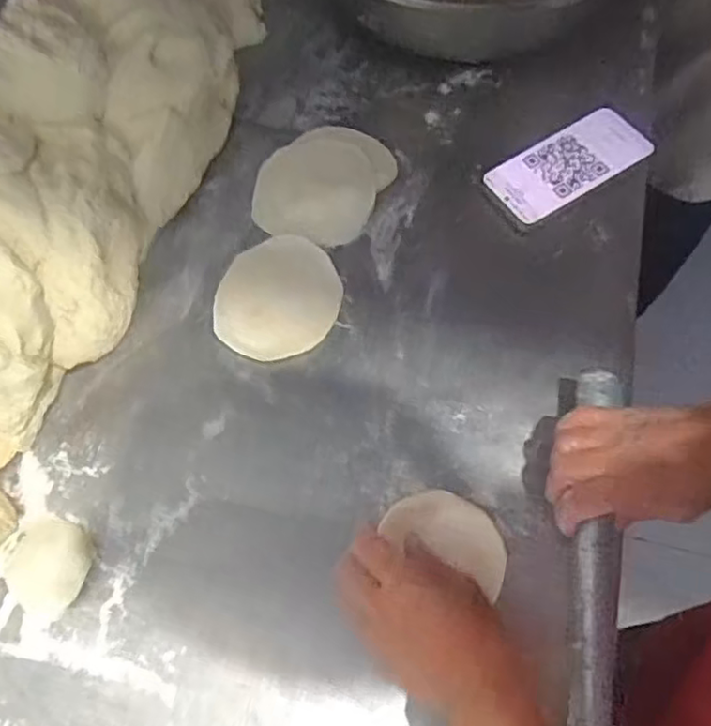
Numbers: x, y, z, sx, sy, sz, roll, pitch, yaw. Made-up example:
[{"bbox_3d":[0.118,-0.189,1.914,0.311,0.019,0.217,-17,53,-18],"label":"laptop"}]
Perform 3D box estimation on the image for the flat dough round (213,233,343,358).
[{"bbox_3d":[-0.065,-0.059,0.563,0.100,0.015,0.119,12,66,8],"label":"flat dough round"}]

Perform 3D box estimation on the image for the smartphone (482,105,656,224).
[{"bbox_3d":[0.198,-0.186,0.603,0.150,0.007,0.075,-29,66,-9],"label":"smartphone"}]

